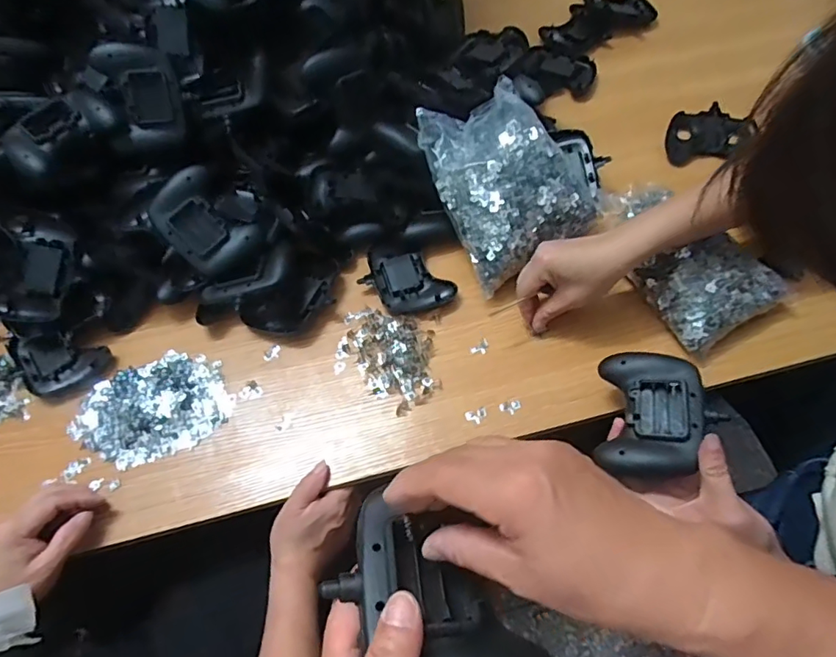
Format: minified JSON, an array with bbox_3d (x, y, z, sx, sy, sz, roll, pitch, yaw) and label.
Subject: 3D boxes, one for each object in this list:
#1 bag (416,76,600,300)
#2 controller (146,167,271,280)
[{"bbox_3d":[0.107,-0.176,0.592,0.169,0.060,0.214,-25,81,-2],"label":"bag"},{"bbox_3d":[-0.249,-0.125,0.618,0.096,0.068,0.121,-40,100,-8],"label":"controller"}]

